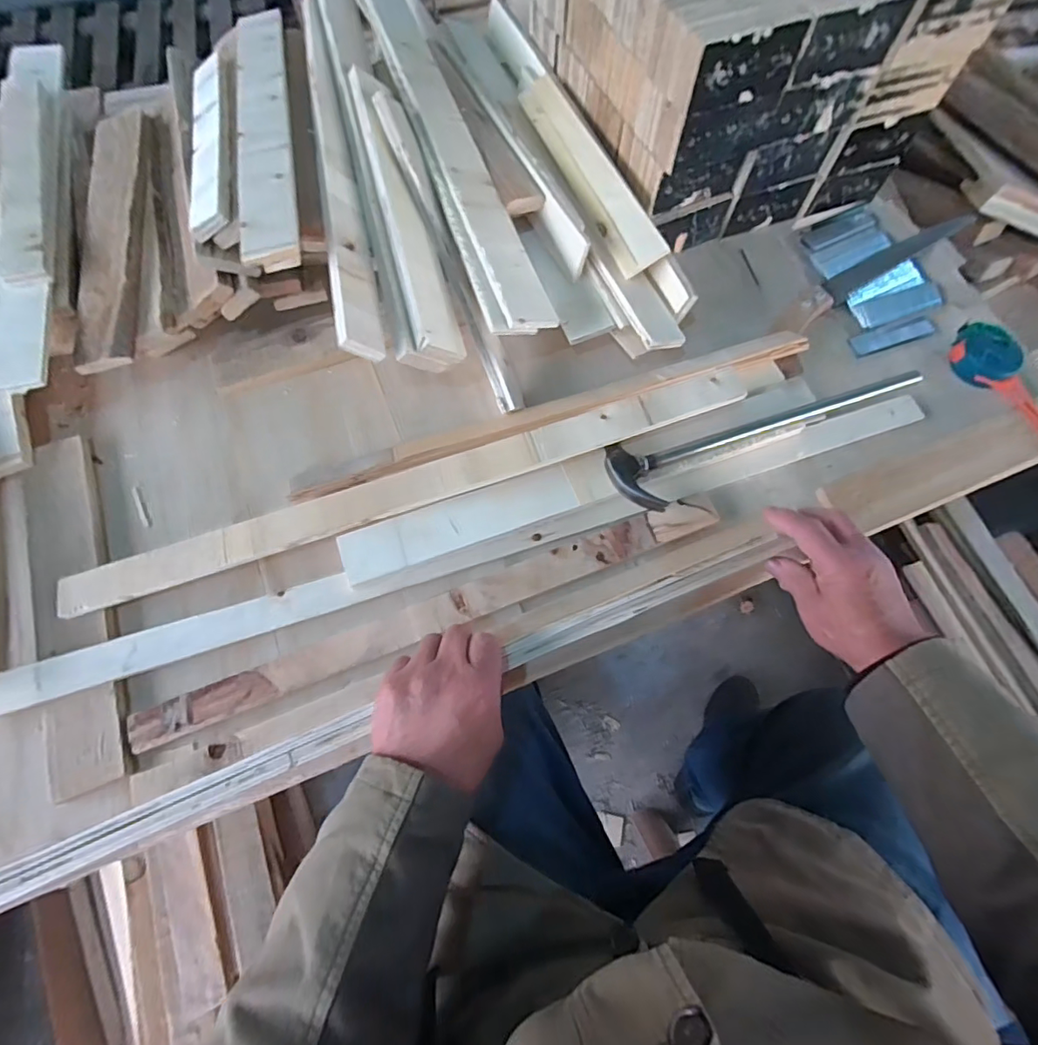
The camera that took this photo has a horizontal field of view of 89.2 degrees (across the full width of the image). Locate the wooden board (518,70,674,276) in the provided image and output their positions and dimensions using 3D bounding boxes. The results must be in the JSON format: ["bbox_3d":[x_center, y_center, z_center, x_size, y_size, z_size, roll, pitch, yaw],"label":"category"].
[{"bbox_3d":[0.085,-0.430,0.636,0.055,0.017,0.335,-26,69,12],"label":"wooden board"}]

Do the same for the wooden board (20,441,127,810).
[{"bbox_3d":[-0.417,0.069,0.490,0.059,0.017,0.347,-21,69,-9],"label":"wooden board"}]

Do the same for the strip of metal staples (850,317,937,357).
[{"bbox_3d":[0.454,-0.227,0.639,0.104,0.004,0.027,-18,78,-4],"label":"strip of metal staples"}]

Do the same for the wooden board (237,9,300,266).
[{"bbox_3d":[-0.273,-0.428,0.565,0.055,0.019,0.397,-11,67,-6],"label":"wooden board"}]

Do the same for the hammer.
[{"bbox_3d":[0.264,-0.083,0.546,0.357,0.038,0.073,-15,68,-7],"label":"hammer"}]

